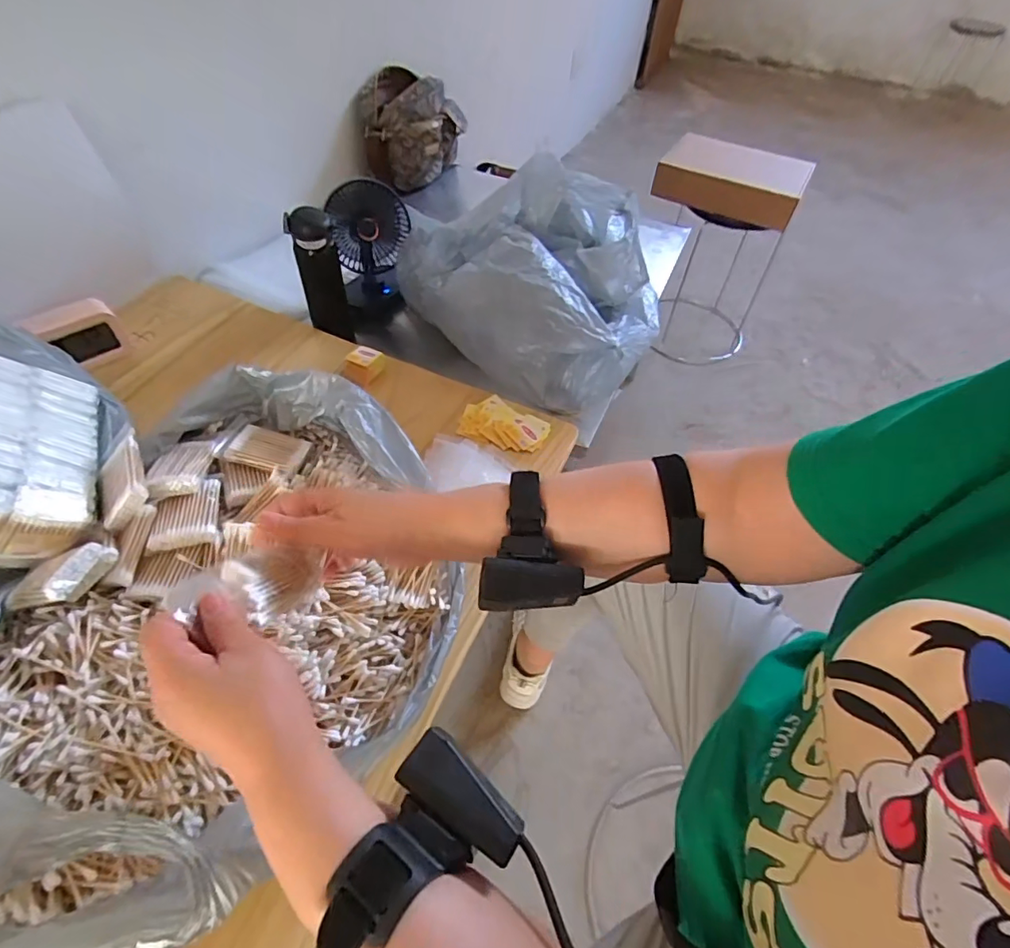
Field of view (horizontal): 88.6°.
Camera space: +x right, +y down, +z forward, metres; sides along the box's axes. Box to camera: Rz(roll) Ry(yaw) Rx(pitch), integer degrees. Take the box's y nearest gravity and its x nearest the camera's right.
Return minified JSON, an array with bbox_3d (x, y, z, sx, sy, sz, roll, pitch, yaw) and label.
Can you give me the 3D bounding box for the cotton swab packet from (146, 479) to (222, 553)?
[{"bbox_3d":[-0.307,0.037,0.493,0.059,0.017,0.072,-14,54,-14],"label":"cotton swab packet"}]

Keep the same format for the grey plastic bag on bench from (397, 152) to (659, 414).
[{"bbox_3d":[0.047,-0.327,0.869,0.422,0.221,0.377,24,55,15],"label":"grey plastic bag on bench"}]

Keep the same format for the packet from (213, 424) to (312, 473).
[{"bbox_3d":[-0.256,-0.028,0.552,0.083,0.011,0.055,18,48,-5],"label":"packet"}]

